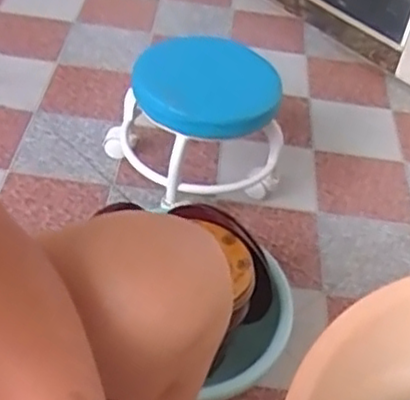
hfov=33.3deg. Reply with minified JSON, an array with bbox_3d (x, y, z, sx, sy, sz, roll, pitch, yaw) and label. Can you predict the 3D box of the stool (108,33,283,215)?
[{"bbox_3d":[-0.013,-0.135,1.232,0.248,0.212,0.290,-24,50,-29],"label":"stool"}]

